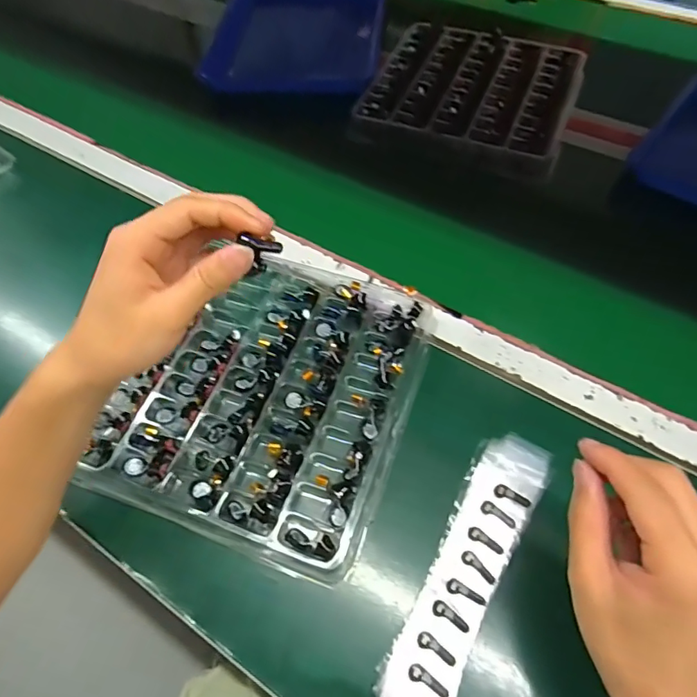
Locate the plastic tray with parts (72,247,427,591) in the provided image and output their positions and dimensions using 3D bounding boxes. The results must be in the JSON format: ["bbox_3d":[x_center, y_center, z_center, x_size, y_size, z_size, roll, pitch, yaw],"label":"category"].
[{"bbox_3d":[-0.063,0.032,0.418,0.224,0.025,0.255,17,61,11],"label":"plastic tray with parts"}]

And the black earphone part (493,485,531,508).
[{"bbox_3d":[0.124,0.112,0.366,0.027,0.007,0.009,21,60,13],"label":"black earphone part"}]

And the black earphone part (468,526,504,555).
[{"bbox_3d":[0.101,0.140,0.354,0.027,0.004,0.010,25,61,16],"label":"black earphone part"}]

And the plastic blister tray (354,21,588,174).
[{"bbox_3d":[0.167,-0.343,0.642,0.250,0.040,0.243,19,61,13],"label":"plastic blister tray"}]

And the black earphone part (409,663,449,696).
[{"bbox_3d":[0.052,0.211,0.307,0.027,0.007,0.010,22,60,13],"label":"black earphone part"}]

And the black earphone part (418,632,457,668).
[{"bbox_3d":[0.058,0.196,0.316,0.027,0.004,0.010,24,60,15],"label":"black earphone part"}]

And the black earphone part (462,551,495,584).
[{"bbox_3d":[0.093,0.155,0.344,0.026,0.005,0.009,38,65,22],"label":"black earphone part"}]

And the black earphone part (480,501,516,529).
[{"bbox_3d":[0.112,0.125,0.361,0.027,0.004,0.009,36,64,21],"label":"black earphone part"}]

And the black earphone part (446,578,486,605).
[{"bbox_3d":[0.082,0.168,0.335,0.026,0.004,0.010,17,59,11],"label":"black earphone part"}]

